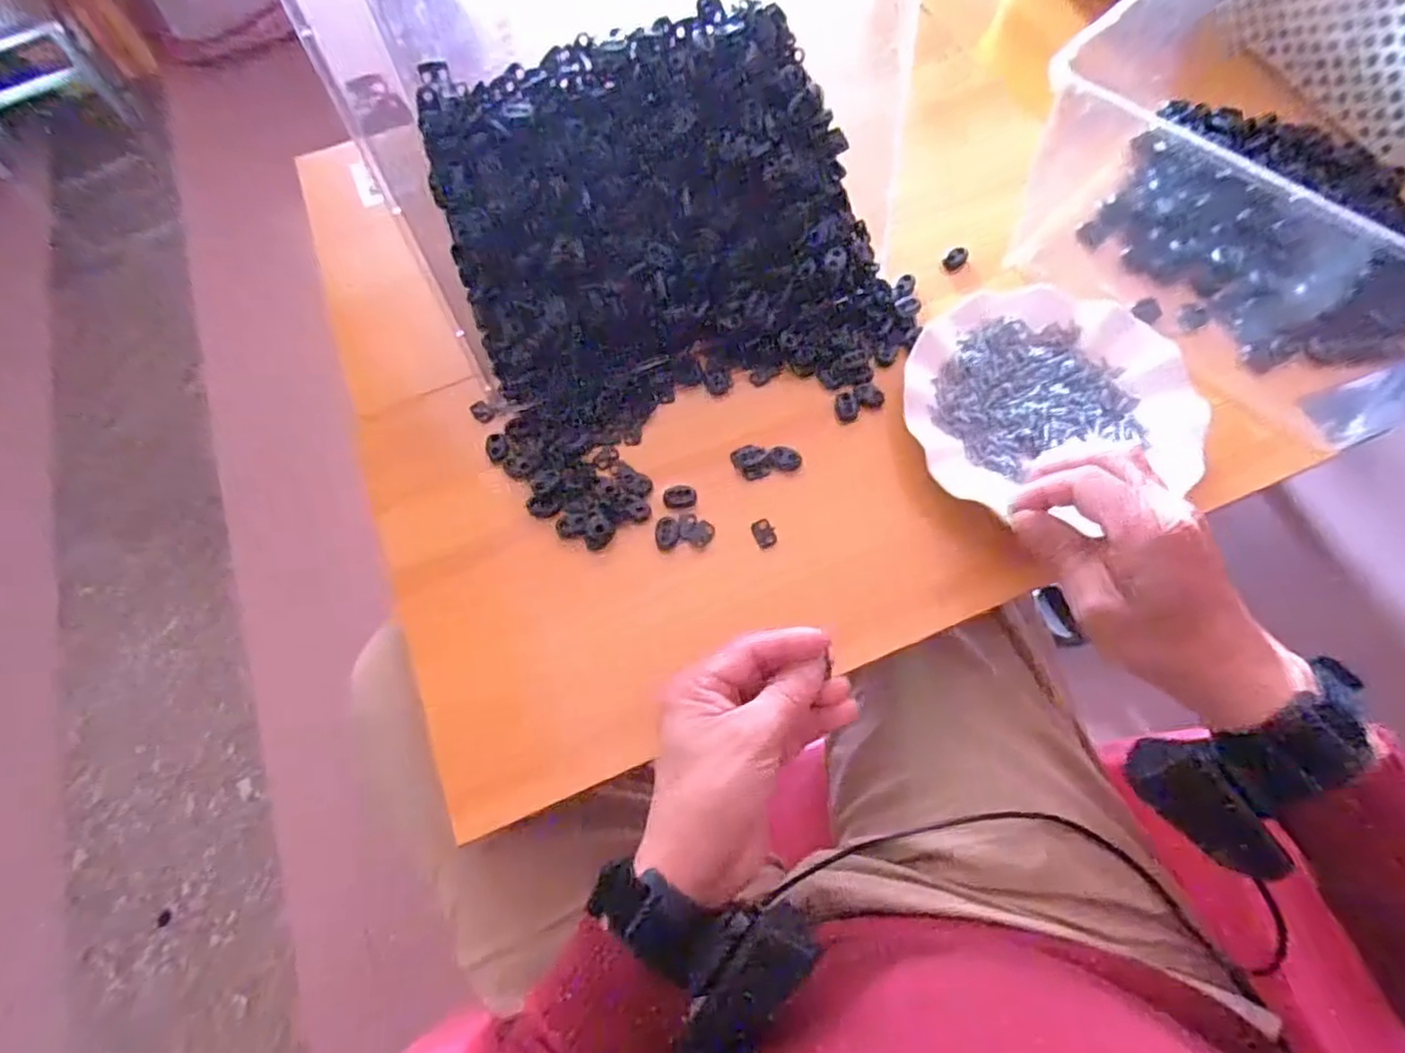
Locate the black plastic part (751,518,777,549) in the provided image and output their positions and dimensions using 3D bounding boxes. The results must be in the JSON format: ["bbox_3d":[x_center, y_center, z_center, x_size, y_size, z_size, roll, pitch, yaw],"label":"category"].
[{"bbox_3d":[0.040,0.004,0.430,0.013,0.004,0.020,-21,67,-7],"label":"black plastic part"}]

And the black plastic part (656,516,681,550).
[{"bbox_3d":[-0.022,0.004,0.432,0.015,0.006,0.021,1,66,3],"label":"black plastic part"}]

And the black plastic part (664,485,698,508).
[{"bbox_3d":[-0.015,-0.020,0.443,0.021,0.004,0.017,-6,66,0],"label":"black plastic part"}]

